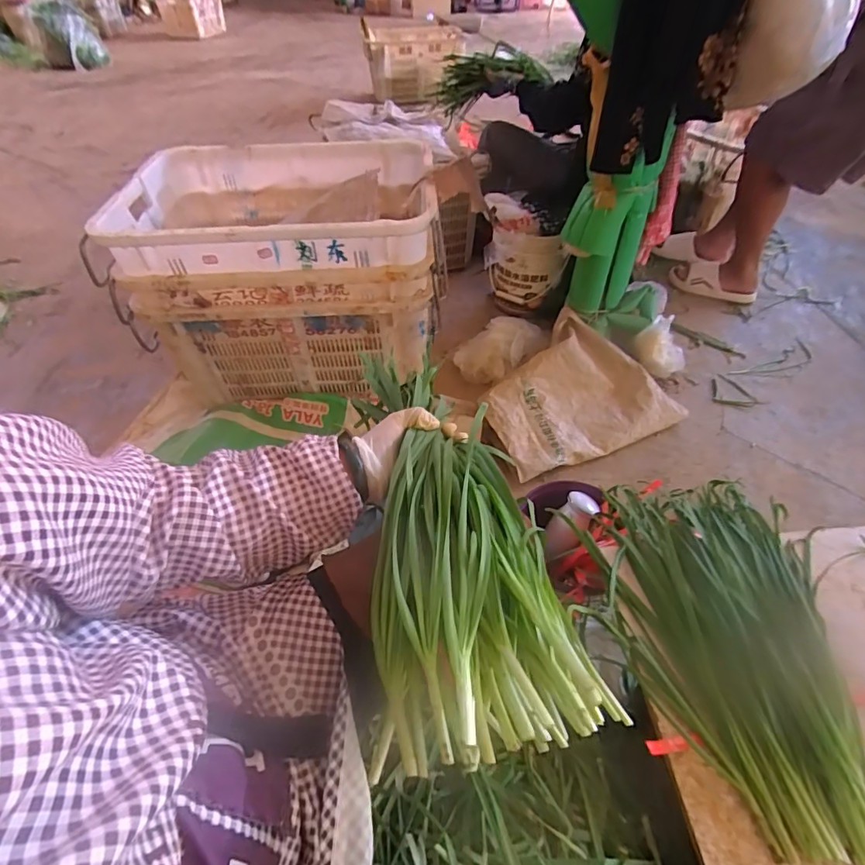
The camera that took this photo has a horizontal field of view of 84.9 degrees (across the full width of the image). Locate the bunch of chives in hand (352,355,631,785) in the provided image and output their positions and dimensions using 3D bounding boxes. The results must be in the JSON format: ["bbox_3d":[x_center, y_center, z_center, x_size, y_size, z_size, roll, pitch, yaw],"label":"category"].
[{"bbox_3d":[0.015,0.070,0.459,0.148,0.083,0.414,-6,42,-5],"label":"bunch of chives in hand"}]

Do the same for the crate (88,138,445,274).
[{"bbox_3d":[-0.333,-0.505,1.081,0.650,0.142,0.478,-4,48,-3],"label":"crate"}]

